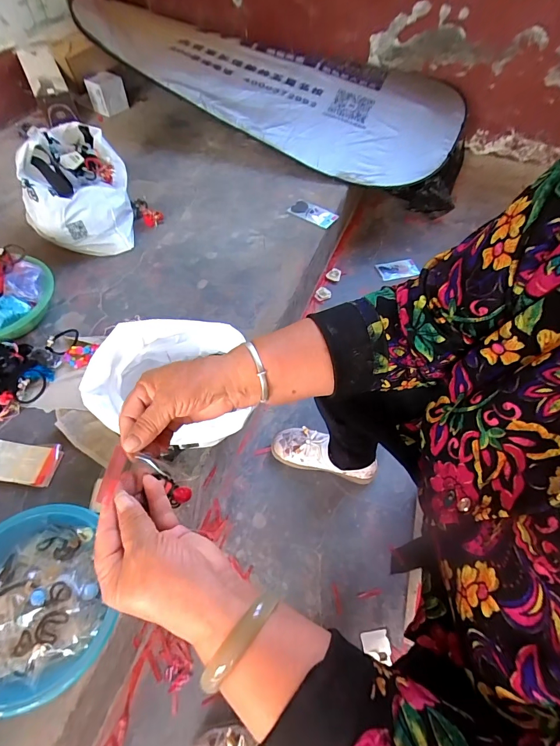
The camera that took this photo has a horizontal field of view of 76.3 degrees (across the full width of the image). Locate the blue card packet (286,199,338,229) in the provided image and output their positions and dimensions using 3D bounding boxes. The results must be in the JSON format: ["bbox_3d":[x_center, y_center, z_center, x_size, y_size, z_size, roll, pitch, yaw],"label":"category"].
[{"bbox_3d":[0.094,-0.466,1.034,0.137,0.006,0.082,30,61,15],"label":"blue card packet"}]

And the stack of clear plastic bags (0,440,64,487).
[{"bbox_3d":[-0.450,0.155,0.620,0.125,0.022,0.069,8,58,1],"label":"stack of clear plastic bags"}]

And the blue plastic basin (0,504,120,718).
[{"bbox_3d":[-0.351,0.319,0.485,0.217,0.081,0.216,2,58,-2],"label":"blue plastic basin"}]

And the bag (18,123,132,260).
[{"bbox_3d":[-0.512,-0.488,0.916,0.214,0.189,0.332,-11,59,-10],"label":"bag"}]

